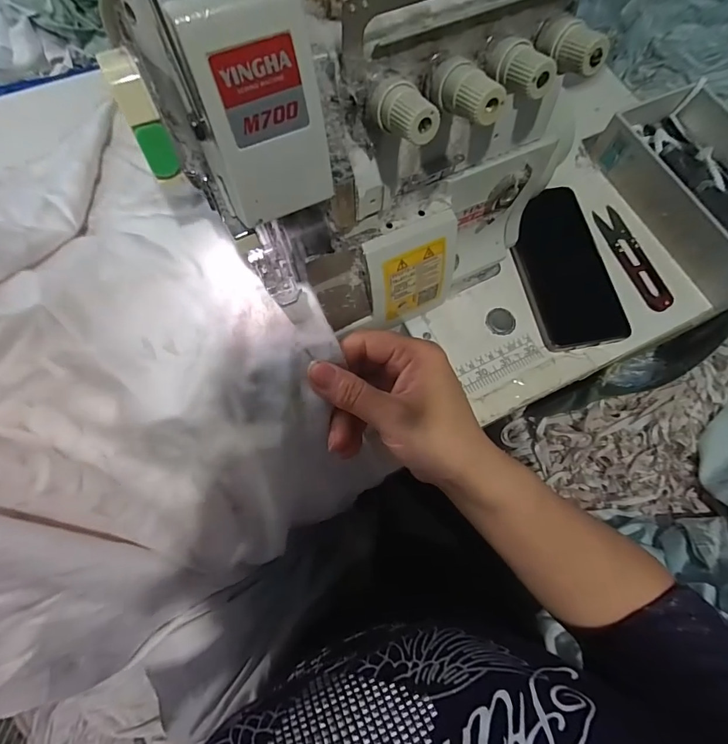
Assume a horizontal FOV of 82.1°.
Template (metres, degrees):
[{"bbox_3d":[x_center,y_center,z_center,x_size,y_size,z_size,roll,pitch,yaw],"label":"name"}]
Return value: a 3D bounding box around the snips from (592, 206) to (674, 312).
[{"bbox_3d":[0.258,-0.112,0.399,0.029,0.006,0.117,-15,73,-7],"label":"snips"}]

